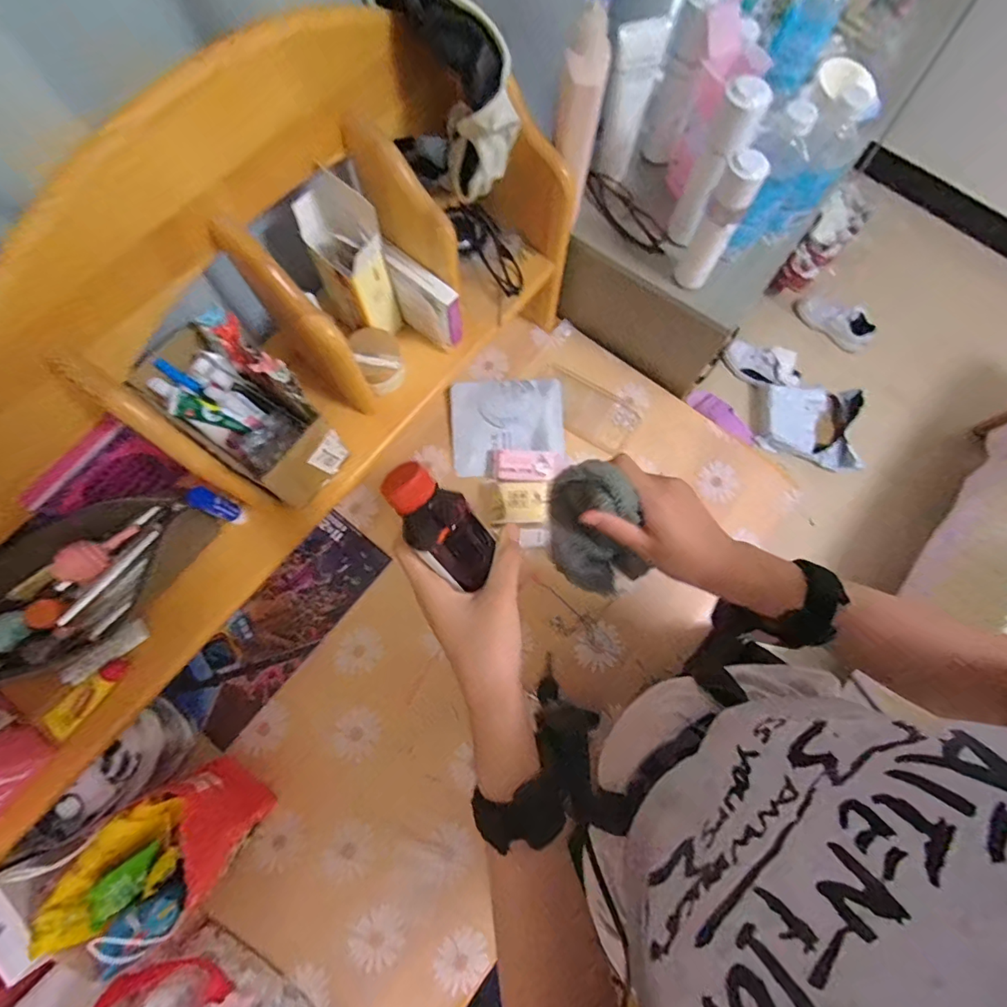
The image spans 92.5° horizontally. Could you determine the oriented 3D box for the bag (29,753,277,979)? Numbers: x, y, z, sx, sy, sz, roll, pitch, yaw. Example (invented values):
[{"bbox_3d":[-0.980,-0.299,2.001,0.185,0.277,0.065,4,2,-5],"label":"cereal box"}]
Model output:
[{"bbox_3d":[-0.313,0.331,0.453,0.124,0.157,0.106,-43,79,-13],"label":"bag"}]

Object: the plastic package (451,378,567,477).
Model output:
[{"bbox_3d":[0.007,-0.109,0.675,0.153,0.022,0.126,-5,74,-3],"label":"plastic package"}]

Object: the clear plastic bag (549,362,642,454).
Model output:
[{"bbox_3d":[0.118,-0.138,0.694,0.148,0.013,0.084,33,75,8],"label":"clear plastic bag"}]

